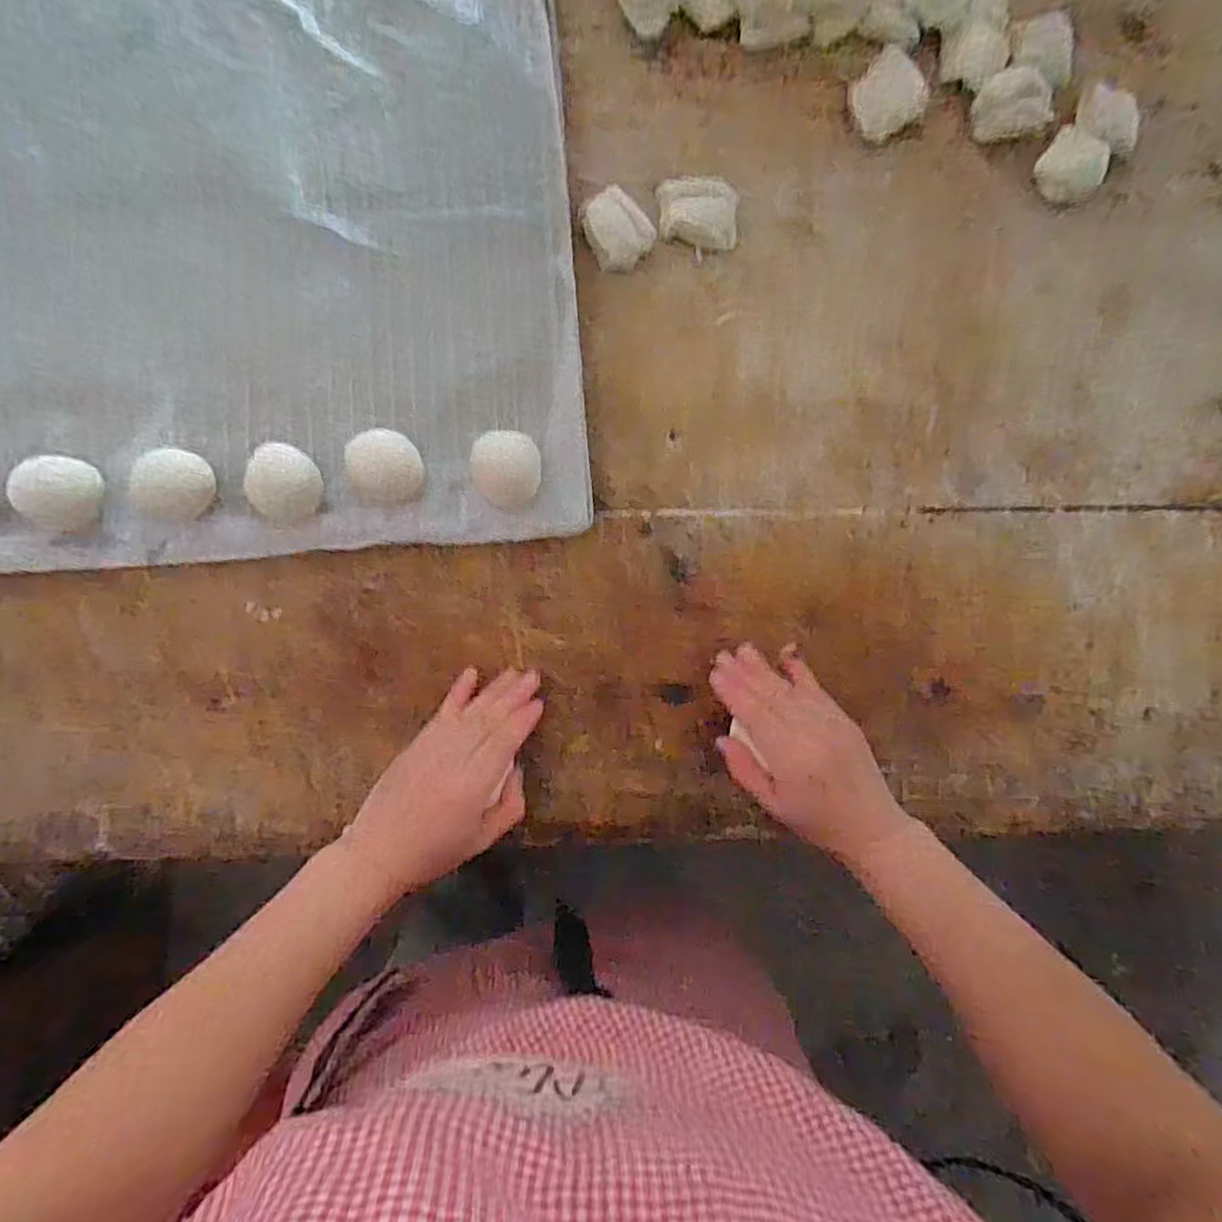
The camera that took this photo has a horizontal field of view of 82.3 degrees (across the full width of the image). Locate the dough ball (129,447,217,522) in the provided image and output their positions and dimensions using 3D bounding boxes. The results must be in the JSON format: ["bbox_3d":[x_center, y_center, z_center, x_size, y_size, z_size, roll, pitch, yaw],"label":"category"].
[{"bbox_3d":[-0.274,-0.078,0.436,0.045,0.020,0.041,0,84,-4],"label":"dough ball"}]

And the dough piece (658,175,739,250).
[{"bbox_3d":[0.061,-0.283,0.498,0.056,0.024,0.042,5,84,-4],"label":"dough piece"}]

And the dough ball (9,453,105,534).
[{"bbox_3d":[-0.336,-0.072,0.424,0.041,0.021,0.043,0,84,-4],"label":"dough ball"}]

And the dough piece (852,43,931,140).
[{"bbox_3d":[0.204,-0.379,0.517,0.048,0.024,0.049,0,84,-4],"label":"dough piece"}]

